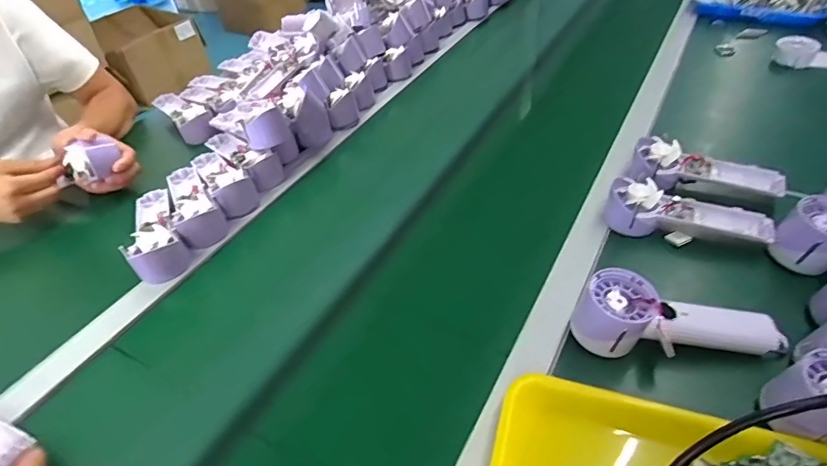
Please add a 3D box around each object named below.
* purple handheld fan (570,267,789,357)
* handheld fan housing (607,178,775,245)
[{"bbox_3d":[0.254,0.089,0.454,0.187,0.071,0.062,6,45,14],"label":"purple handheld fan"},{"bbox_3d":[0.329,-0.021,0.572,0.179,0.049,0.053,12,47,19],"label":"handheld fan housing"}]

